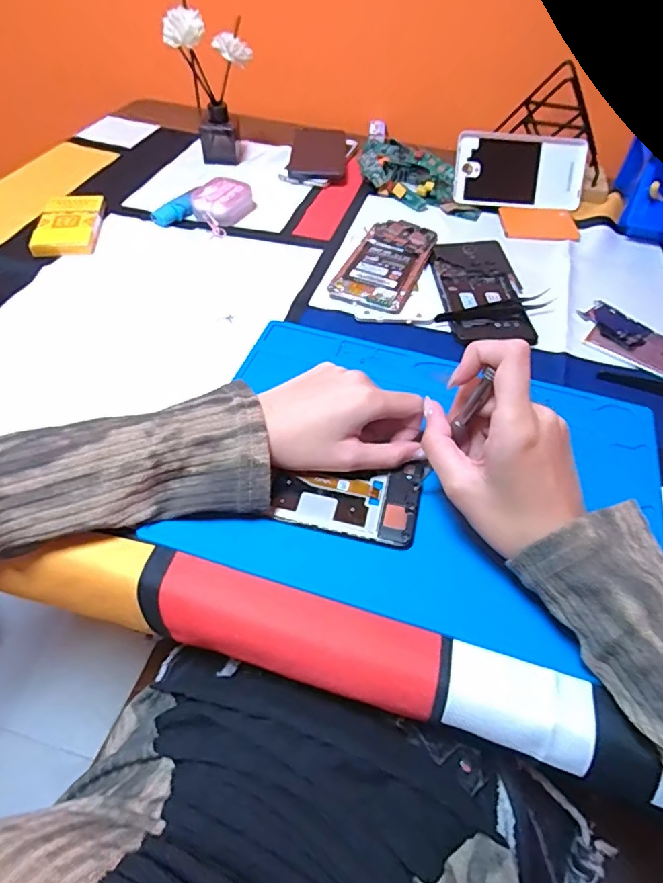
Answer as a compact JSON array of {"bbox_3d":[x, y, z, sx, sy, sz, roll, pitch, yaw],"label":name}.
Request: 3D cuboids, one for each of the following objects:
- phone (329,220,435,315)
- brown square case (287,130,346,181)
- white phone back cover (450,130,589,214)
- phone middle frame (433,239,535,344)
[{"bbox_3d":[0.055,-0.174,0.513,0.069,0.016,0.129,21,53,14],"label":"phone"},{"bbox_3d":[-0.016,-0.361,0.659,0.069,0.024,0.098,3,51,0],"label":"brown square case"},{"bbox_3d":[0.219,-0.310,0.606,0.152,0.078,0.010,2,9,-3],"label":"white phone back cover"},{"bbox_3d":[0.143,-0.145,0.496,0.075,0.011,0.140,-3,51,-5],"label":"phone middle frame"}]

